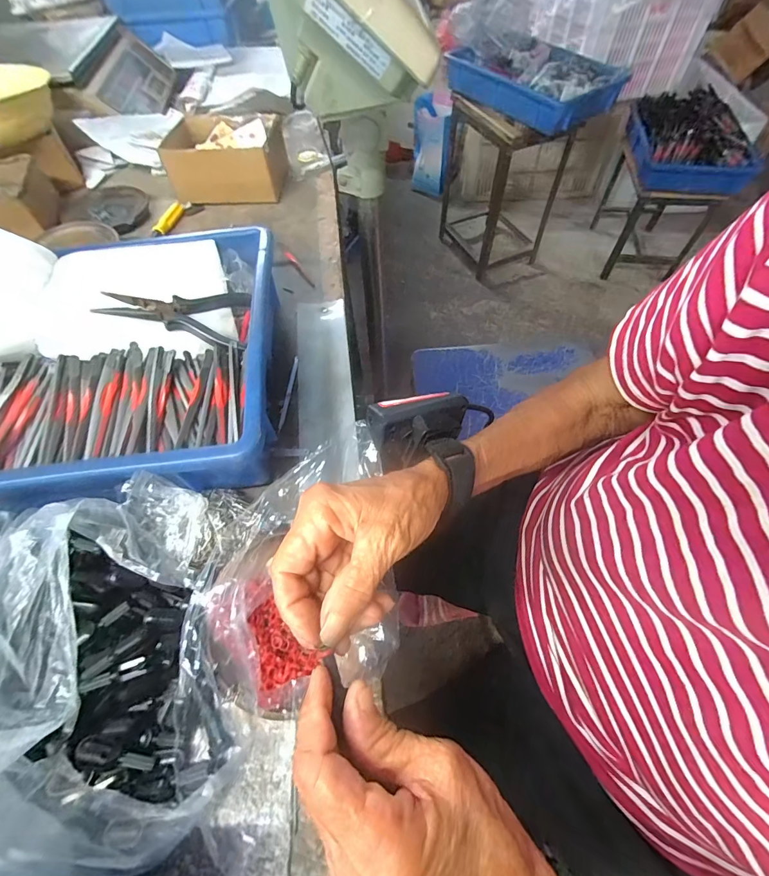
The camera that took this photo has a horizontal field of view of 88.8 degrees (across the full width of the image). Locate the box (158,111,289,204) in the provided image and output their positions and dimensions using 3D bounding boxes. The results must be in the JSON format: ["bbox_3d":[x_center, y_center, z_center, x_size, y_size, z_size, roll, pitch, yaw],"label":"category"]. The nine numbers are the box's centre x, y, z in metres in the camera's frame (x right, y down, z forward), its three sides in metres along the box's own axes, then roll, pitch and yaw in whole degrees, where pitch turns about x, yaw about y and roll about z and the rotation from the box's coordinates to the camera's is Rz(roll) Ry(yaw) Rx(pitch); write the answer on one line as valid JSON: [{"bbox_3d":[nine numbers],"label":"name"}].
[{"bbox_3d":[-0.231,-0.406,0.573,0.162,0.067,0.116,-2,59,2],"label":"box"}]

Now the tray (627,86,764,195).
[{"bbox_3d":[0.917,-0.900,1.179,0.314,0.113,0.386,11,60,9],"label":"tray"}]

